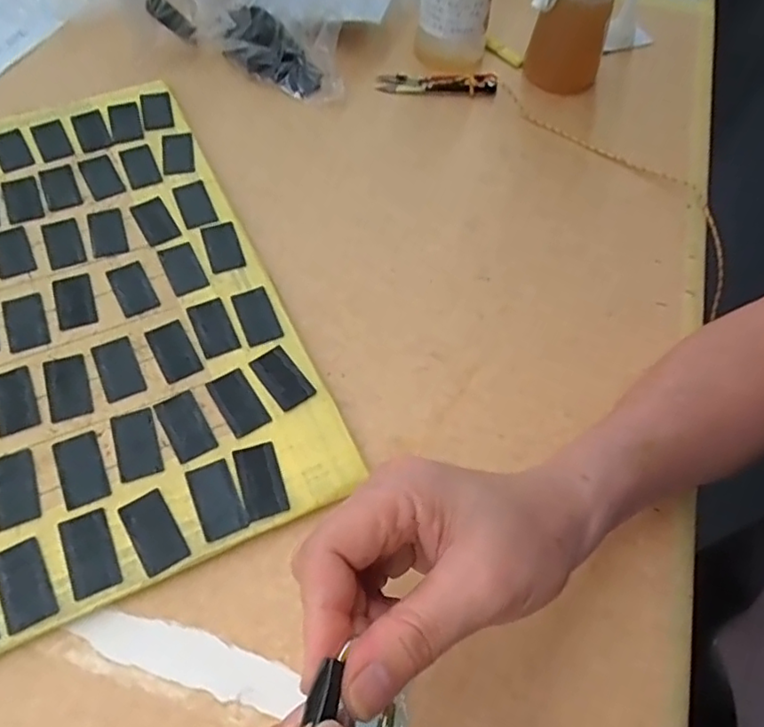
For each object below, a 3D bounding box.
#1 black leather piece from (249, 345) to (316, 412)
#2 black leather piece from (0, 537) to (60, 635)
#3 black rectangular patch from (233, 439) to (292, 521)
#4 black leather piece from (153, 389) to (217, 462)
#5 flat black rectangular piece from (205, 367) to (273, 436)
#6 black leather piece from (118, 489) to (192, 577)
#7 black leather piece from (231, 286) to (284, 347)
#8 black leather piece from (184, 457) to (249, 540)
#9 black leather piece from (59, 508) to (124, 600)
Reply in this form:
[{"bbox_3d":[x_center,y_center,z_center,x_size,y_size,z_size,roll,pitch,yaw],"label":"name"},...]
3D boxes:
[{"bbox_3d":[-0.061,0.008,0.376,0.023,0.004,0.042,-33,67,-19],"label":"black leather piece"},{"bbox_3d":[-0.181,0.111,0.307,0.024,0.004,0.043,-26,65,-16],"label":"black leather piece"},{"bbox_3d":[-0.068,0.065,0.342,0.023,0.004,0.042,-17,63,-12],"label":"black rectangular patch"},{"bbox_3d":[-0.115,0.036,0.357,0.023,0.004,0.043,-27,65,-17],"label":"black leather piece"},{"bbox_3d":[-0.086,0.022,0.366,0.023,0.004,0.041,-30,66,-18],"label":"flat black rectangular piece"},{"bbox_3d":[-0.122,0.089,0.325,0.023,0.004,0.042,-29,66,-18],"label":"black leather piece"},{"bbox_3d":[-0.080,-0.031,0.394,0.023,0.004,0.041,-20,63,-14],"label":"black leather piece"},{"bbox_3d":[-0.091,0.073,0.335,0.023,0.004,0.042,-21,64,-14],"label":"black leather piece"},{"bbox_3d":[-0.152,0.097,0.318,0.024,0.004,0.043,-22,64,-14],"label":"black leather piece"}]

